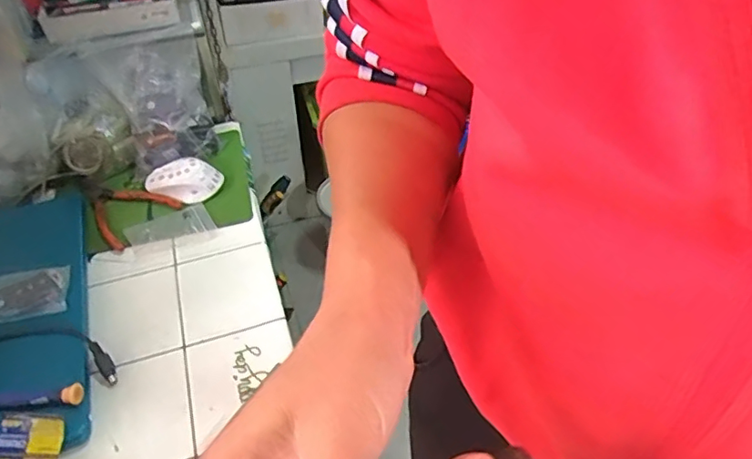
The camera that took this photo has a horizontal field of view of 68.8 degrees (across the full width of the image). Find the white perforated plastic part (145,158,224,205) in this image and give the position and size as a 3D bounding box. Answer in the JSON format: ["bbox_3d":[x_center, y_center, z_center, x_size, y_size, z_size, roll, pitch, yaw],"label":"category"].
[{"bbox_3d":[-0.246,-0.061,0.701,0.097,0.040,0.050,-8,45,-8],"label":"white perforated plastic part"}]

